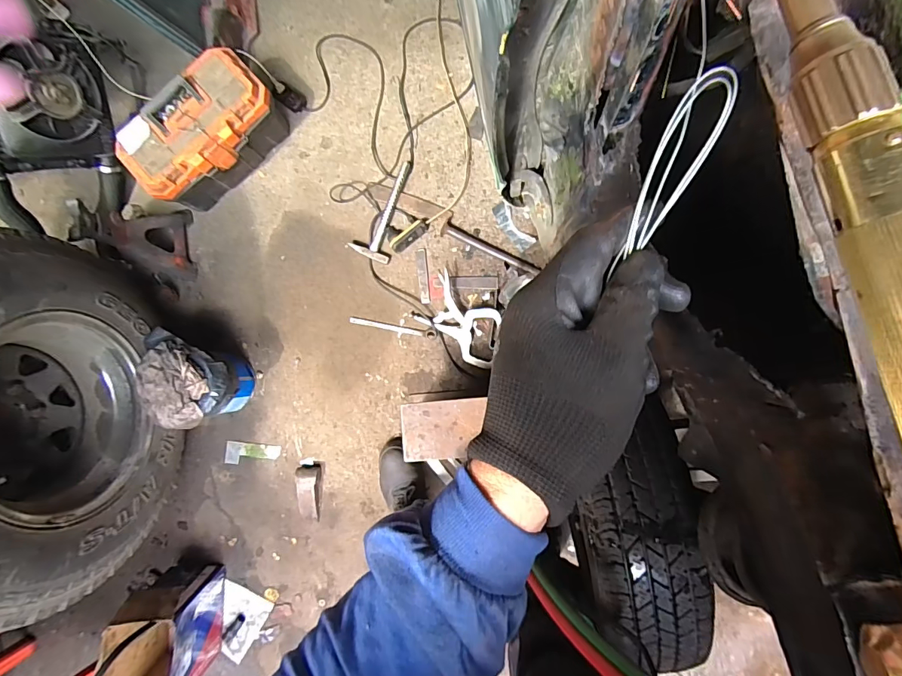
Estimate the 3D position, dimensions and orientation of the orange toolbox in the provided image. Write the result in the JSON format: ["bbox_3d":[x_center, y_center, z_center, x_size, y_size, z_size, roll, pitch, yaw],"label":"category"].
[{"bbox_3d":[-0.642,-0.532,1.160,0.399,0.207,0.201,-44,85,1],"label":"orange toolbox"}]

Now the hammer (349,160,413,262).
[{"bbox_3d":[-0.192,-0.362,1.208,0.114,0.021,0.289,16,89,5],"label":"hammer"}]

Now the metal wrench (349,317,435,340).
[{"bbox_3d":[-0.159,-0.029,1.193,0.241,0.010,0.027,9,88,4],"label":"metal wrench"}]

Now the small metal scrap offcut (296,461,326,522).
[{"bbox_3d":[-0.380,0.412,1.168,0.069,0.040,0.158,-3,87,4],"label":"small metal scrap offcut"}]

